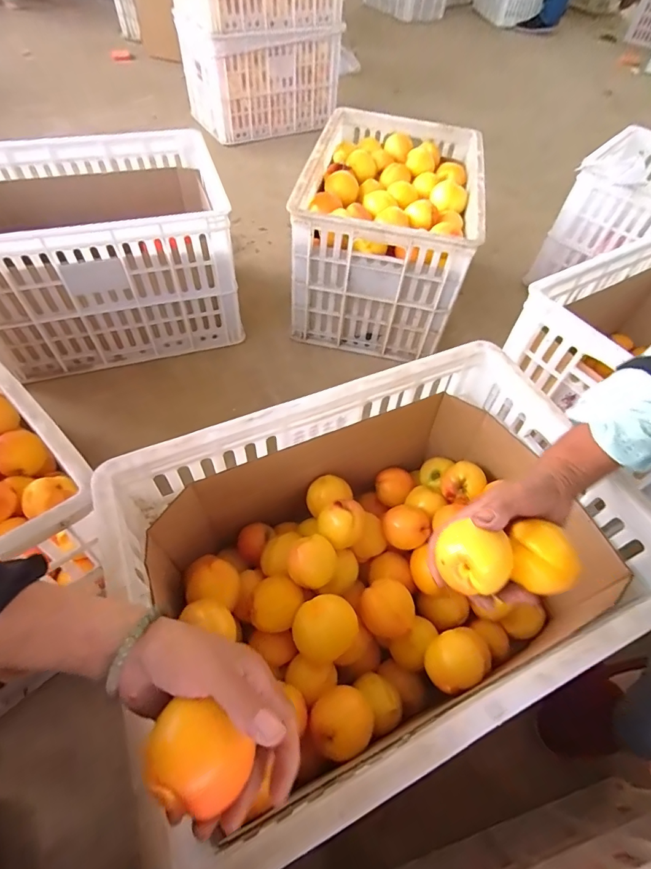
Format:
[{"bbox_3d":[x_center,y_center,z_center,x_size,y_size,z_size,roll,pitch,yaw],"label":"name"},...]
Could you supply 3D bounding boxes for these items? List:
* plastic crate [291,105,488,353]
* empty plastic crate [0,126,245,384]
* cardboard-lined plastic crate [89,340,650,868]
[{"bbox_3d":[0.138,-0.454,0.960,0.327,0.292,0.453,11,54,5],"label":"plastic crate"},{"bbox_3d":[-0.453,-0.365,0.867,0.488,0.304,0.334,-13,56,-12],"label":"empty plastic crate"},{"bbox_3d":[0.058,0.150,0.496,0.485,0.241,0.343,-19,57,-16],"label":"cardboard-lined plastic crate"}]

